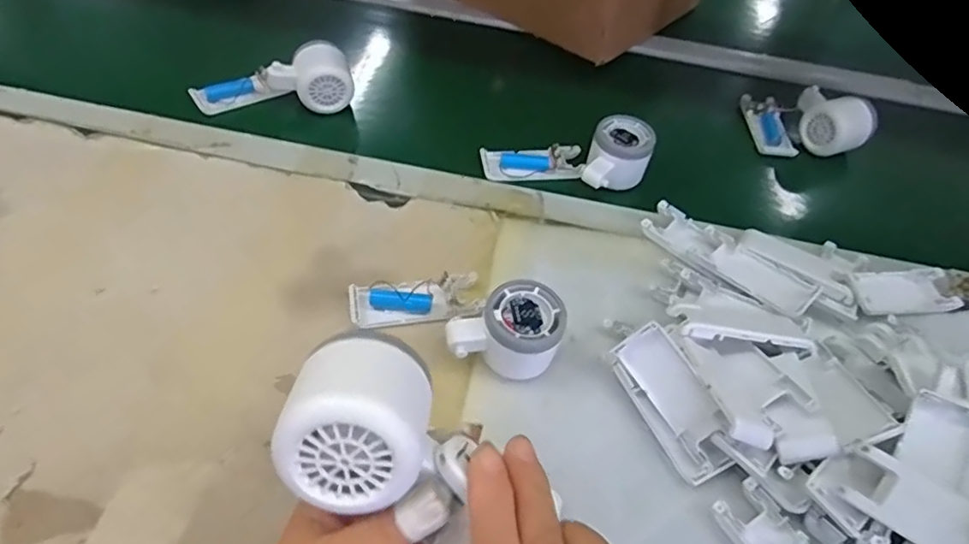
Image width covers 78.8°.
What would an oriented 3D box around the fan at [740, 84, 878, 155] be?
[{"bbox_3d":[0.366,-0.178,0.666,0.115,0.051,0.088,6,50,-1],"label":"fan"}]

